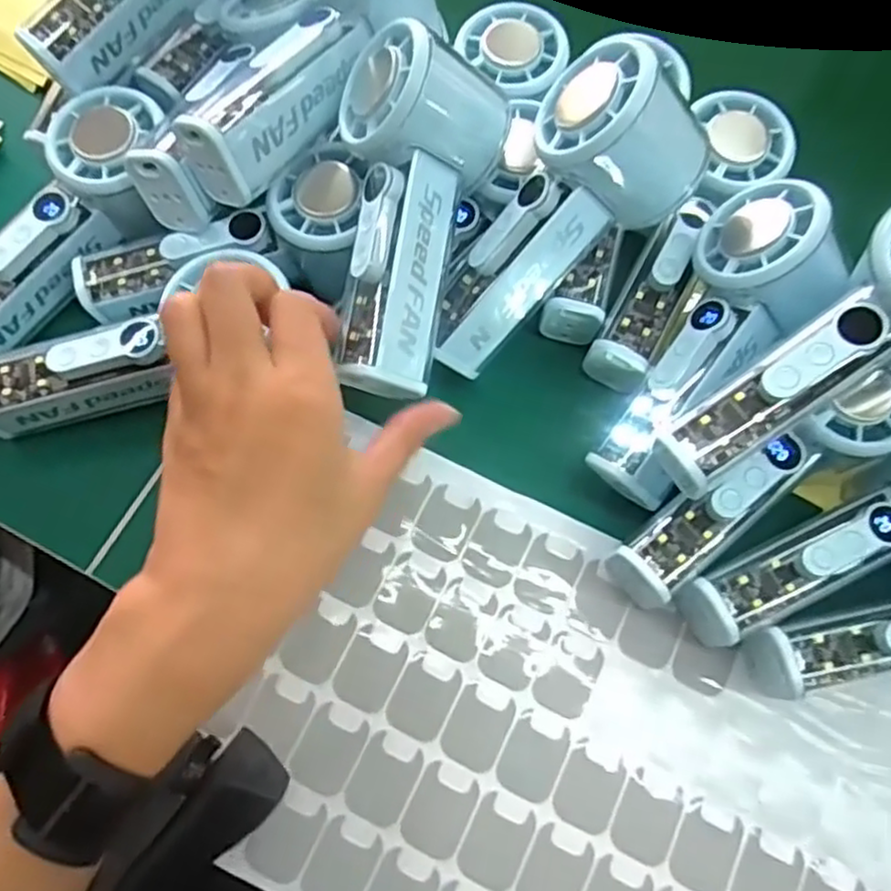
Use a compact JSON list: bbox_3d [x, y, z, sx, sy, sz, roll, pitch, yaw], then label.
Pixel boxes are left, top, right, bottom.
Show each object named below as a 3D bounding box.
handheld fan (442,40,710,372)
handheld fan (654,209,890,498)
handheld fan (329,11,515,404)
[{"bbox_3d":[0.051,-0.099,0.327,0.063,0.070,0.155,40,114,13],"label":"handheld fan"},{"bbox_3d":[0.156,-0.035,0.287,0.152,0.053,0.057,-37,74,10],"label":"handheld fan"},{"bbox_3d":[-0.017,-0.102,0.303,0.072,0.050,0.158,9,87,3],"label":"handheld fan"}]

